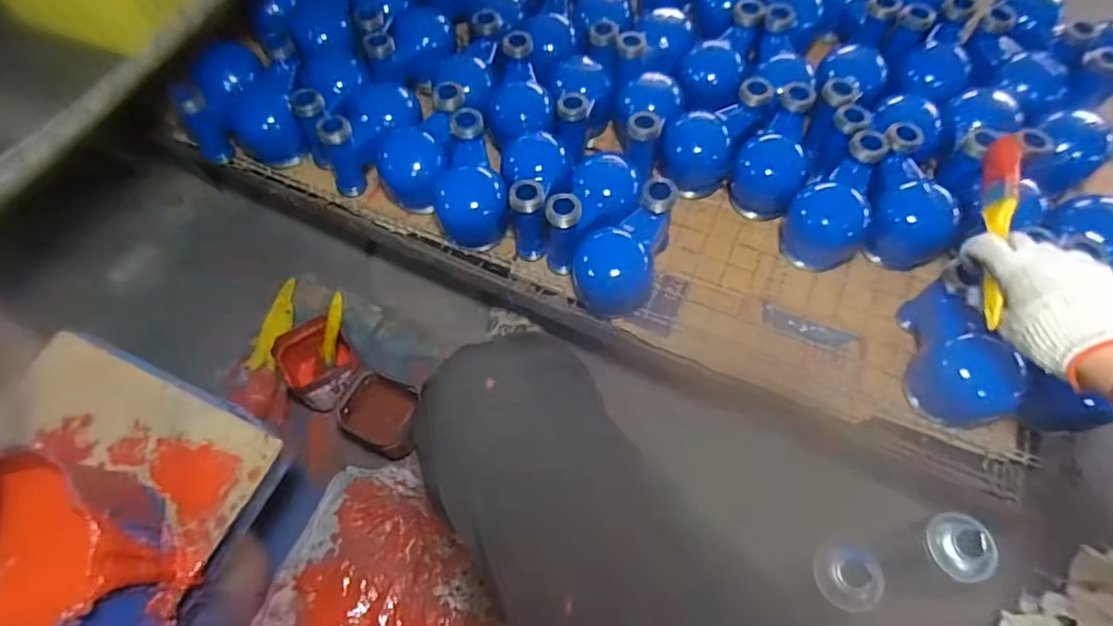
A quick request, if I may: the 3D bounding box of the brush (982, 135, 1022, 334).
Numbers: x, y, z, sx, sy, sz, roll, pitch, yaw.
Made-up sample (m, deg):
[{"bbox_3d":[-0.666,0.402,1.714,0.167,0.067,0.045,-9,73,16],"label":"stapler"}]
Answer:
[{"bbox_3d":[0.388,-0.074,0.514,0.017,0.030,0.172,12,80,3],"label":"brush"}]

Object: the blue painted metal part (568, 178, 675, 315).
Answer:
[{"bbox_3d":[0.080,-0.078,0.698,0.092,0.105,0.137,22,66,12],"label":"blue painted metal part"}]

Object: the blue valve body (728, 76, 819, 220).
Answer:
[{"bbox_3d":[0.288,-0.214,0.760,0.085,0.076,0.170,23,85,8],"label":"blue valve body"}]

